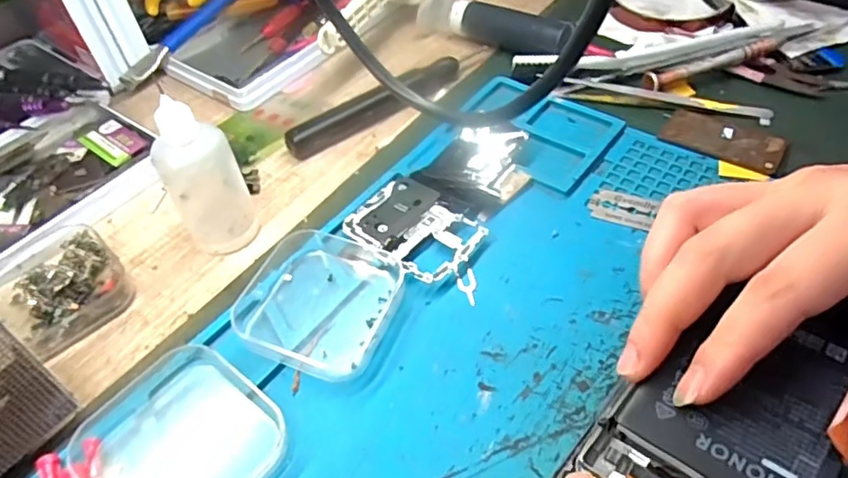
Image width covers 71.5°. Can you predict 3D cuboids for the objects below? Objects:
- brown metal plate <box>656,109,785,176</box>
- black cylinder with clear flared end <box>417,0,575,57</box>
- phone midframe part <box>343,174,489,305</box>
[{"bbox_3d":[0.163,-0.055,0.322,0.059,0.005,0.035,26,55,24],"label":"brown metal plate"},{"bbox_3d":[0.047,-0.147,0.403,0.109,0.023,0.024,29,57,26],"label":"black cylinder with clear flared end"},{"bbox_3d":[-0.001,-0.003,0.290,0.078,0.006,0.047,32,58,28],"label":"phone midframe part"}]

